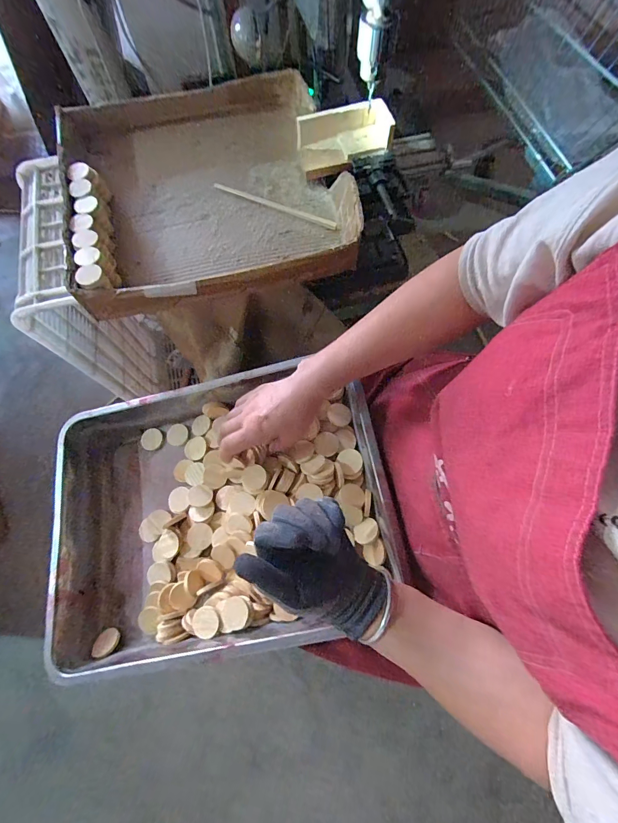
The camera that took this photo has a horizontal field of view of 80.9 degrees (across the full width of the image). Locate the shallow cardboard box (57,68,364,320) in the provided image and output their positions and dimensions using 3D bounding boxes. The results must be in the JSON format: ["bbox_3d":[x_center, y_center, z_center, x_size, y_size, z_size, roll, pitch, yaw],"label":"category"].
[{"bbox_3d":[-0.156,-0.360,0.579,0.403,0.065,0.388,-15,72,-5],"label":"shallow cardboard box"}]

